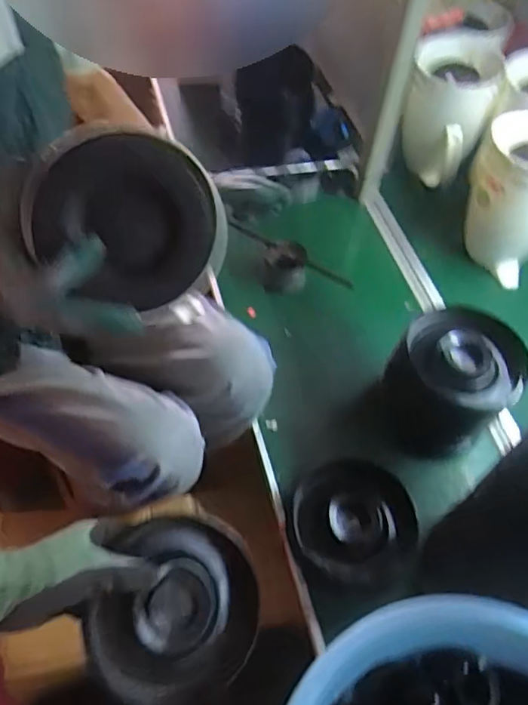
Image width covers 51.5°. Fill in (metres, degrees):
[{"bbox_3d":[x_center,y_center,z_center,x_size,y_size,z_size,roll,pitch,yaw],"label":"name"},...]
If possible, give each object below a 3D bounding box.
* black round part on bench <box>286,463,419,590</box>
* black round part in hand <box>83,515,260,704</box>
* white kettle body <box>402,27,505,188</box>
[{"bbox_3d":[0.111,0.209,0.680,0.151,0.059,0.144,3,55,-4],"label":"black round part on bench"},{"bbox_3d":[-0.066,0.229,0.486,0.162,0.039,0.148,14,66,-34],"label":"black round part in hand"},{"bbox_3d":[0.347,-0.472,1.043,0.142,0.212,0.195,18,55,7],"label":"white kettle body"}]

